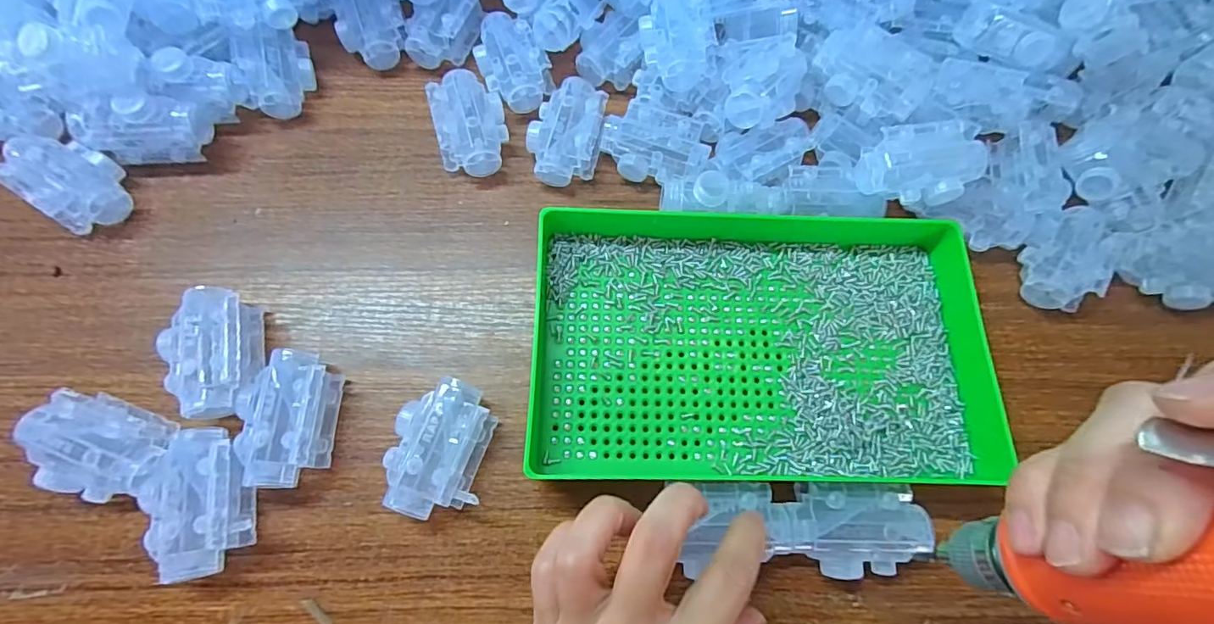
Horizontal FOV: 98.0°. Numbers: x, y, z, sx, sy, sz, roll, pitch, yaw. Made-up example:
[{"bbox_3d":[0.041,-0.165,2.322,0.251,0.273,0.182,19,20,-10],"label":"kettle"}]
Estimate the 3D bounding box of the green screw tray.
[{"bbox_3d":[0.083,0.015,0.302,0.246,0.035,0.156,1,71,-2],"label":"green screw tray"}]

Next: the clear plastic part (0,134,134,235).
[{"bbox_3d":[-0.327,-0.081,0.320,0.063,0.029,0.043,34,73,9],"label":"clear plastic part"}]

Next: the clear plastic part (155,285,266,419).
[{"bbox_3d":[-0.213,0.022,0.287,0.041,0.029,0.069,-14,72,-7],"label":"clear plastic part"}]

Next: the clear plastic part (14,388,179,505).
[{"bbox_3d":[-0.255,0.069,0.265,0.064,0.029,0.045,18,71,4],"label":"clear plastic part"}]

